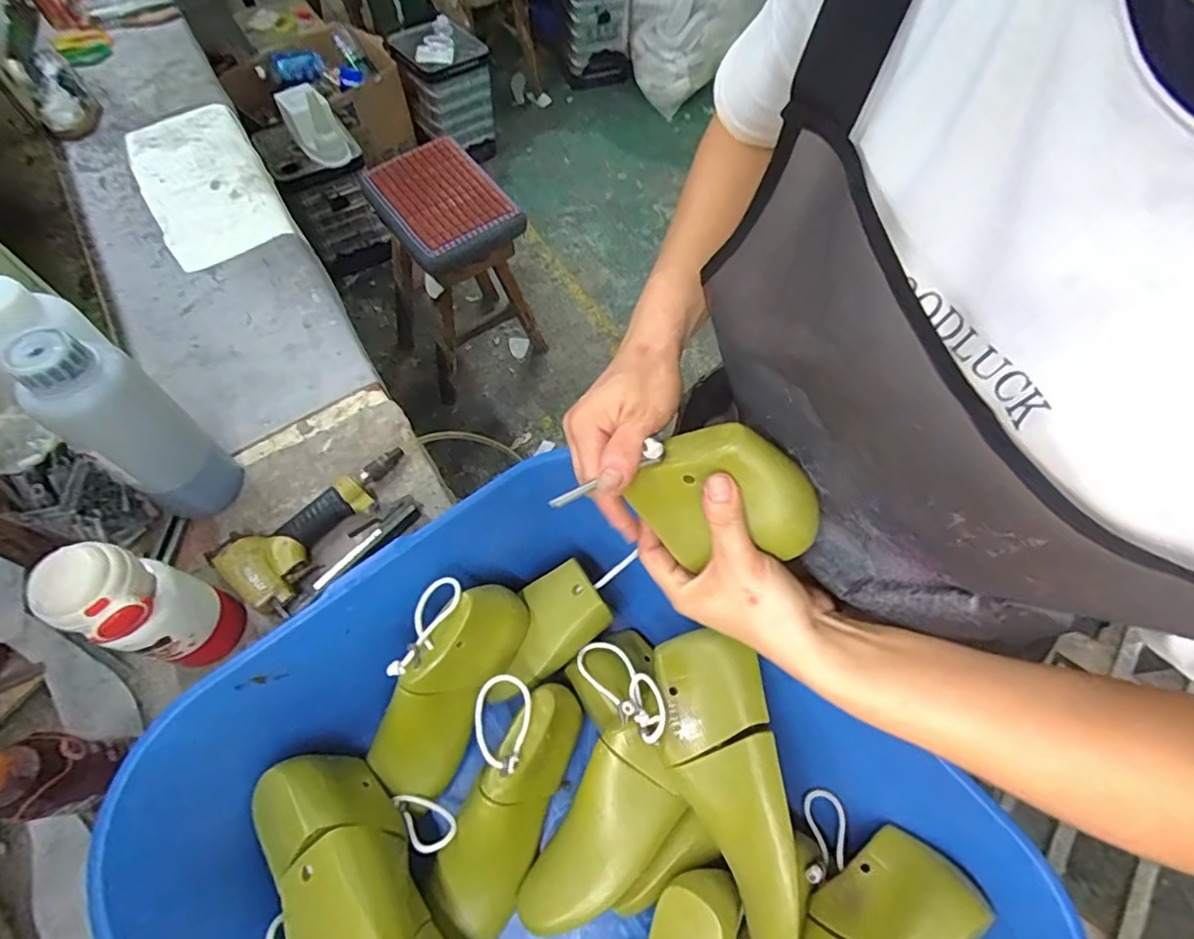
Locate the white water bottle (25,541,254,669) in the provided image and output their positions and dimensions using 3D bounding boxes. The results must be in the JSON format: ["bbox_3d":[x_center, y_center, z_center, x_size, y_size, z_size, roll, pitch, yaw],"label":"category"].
[{"bbox_3d":[-0.415,0.132,0.537,0.068,0.192,0.078,20,64,9],"label":"white water bottle"}]

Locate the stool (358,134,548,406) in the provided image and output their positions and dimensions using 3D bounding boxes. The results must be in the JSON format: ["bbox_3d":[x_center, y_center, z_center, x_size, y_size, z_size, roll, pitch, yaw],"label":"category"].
[{"bbox_3d":[-0.365,-0.485,1.442,0.317,0.475,0.296,-36,68,-18],"label":"stool"}]

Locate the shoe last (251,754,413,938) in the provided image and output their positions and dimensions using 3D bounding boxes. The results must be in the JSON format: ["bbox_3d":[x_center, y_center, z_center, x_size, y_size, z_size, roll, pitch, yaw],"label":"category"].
[{"bbox_3d":[-0.192,0.330,0.435,0.088,0.073,0.245,-31,48,-16],"label":"shoe last"}]

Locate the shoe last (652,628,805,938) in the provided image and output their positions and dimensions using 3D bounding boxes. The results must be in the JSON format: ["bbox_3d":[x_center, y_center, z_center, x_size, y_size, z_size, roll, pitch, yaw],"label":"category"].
[{"bbox_3d":[0.100,0.259,0.470,0.084,0.073,0.233,-3,62,-3],"label":"shoe last"}]

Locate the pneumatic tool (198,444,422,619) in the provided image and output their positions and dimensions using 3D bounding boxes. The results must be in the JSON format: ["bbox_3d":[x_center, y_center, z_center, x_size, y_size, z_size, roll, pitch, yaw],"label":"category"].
[{"bbox_3d":[-0.308,0.074,0.661,0.228,0.041,0.116,-35,68,-18],"label":"pneumatic tool"}]

